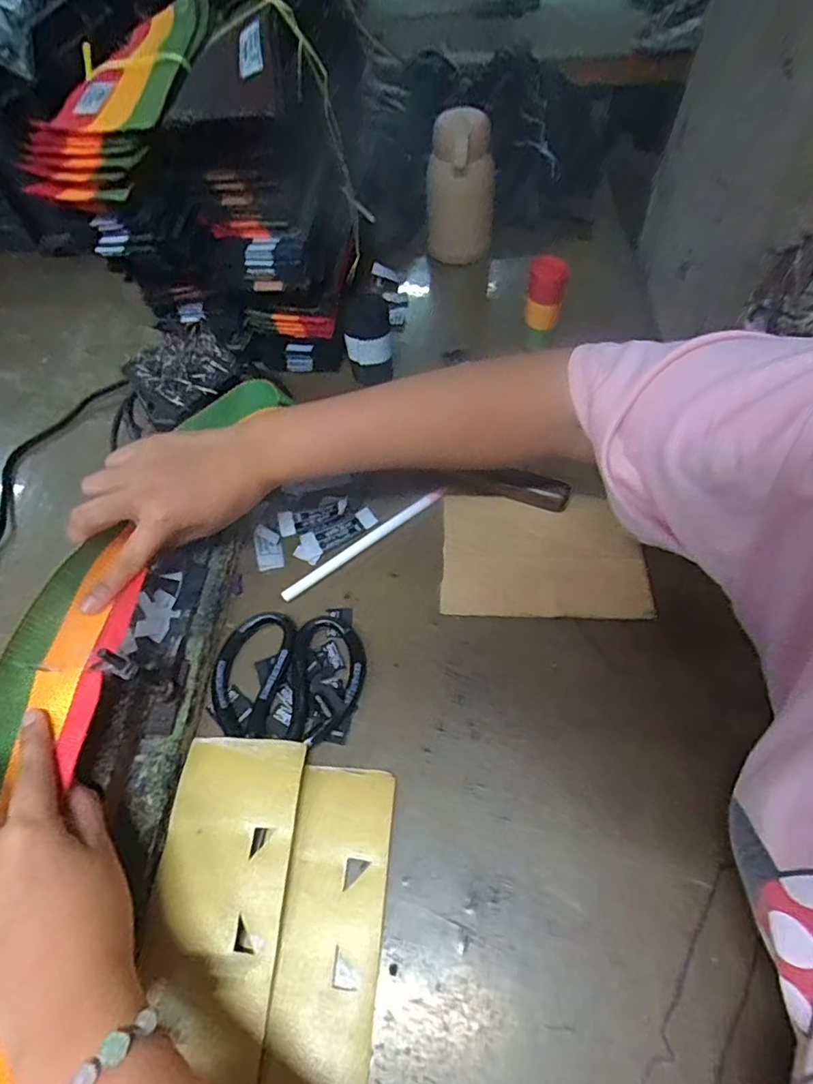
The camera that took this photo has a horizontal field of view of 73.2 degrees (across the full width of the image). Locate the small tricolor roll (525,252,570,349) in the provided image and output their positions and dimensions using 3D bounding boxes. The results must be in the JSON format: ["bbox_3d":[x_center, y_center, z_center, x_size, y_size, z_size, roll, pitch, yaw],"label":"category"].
[{"bbox_3d":[0.136,-0.234,0.551,0.036,0.101,0.035,13,58,10],"label":"small tricolor roll"}]

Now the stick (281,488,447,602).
[{"bbox_3d":[-0.033,-0.001,0.446,0.157,0.009,0.011,-33,61,-18],"label":"stick"}]

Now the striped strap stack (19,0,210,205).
[{"bbox_3d":[-0.235,-0.406,0.485,0.099,0.041,0.344,-3,58,1],"label":"striped strap stack"}]

